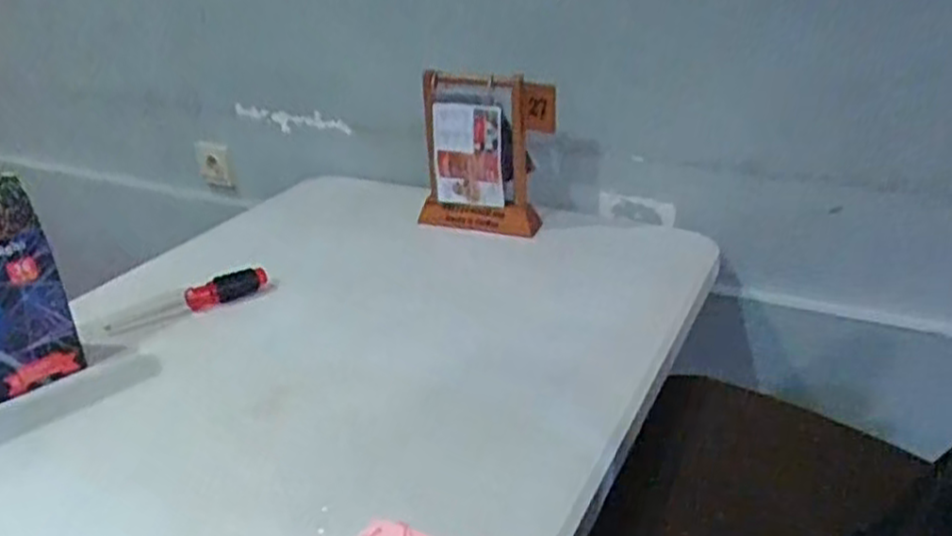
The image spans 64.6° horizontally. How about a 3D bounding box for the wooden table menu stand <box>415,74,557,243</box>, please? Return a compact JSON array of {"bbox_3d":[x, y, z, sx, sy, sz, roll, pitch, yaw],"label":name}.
[{"bbox_3d":[0.013,-0.168,1.072,0.196,0.203,0.081,4,29,13],"label":"wooden table menu stand"}]

